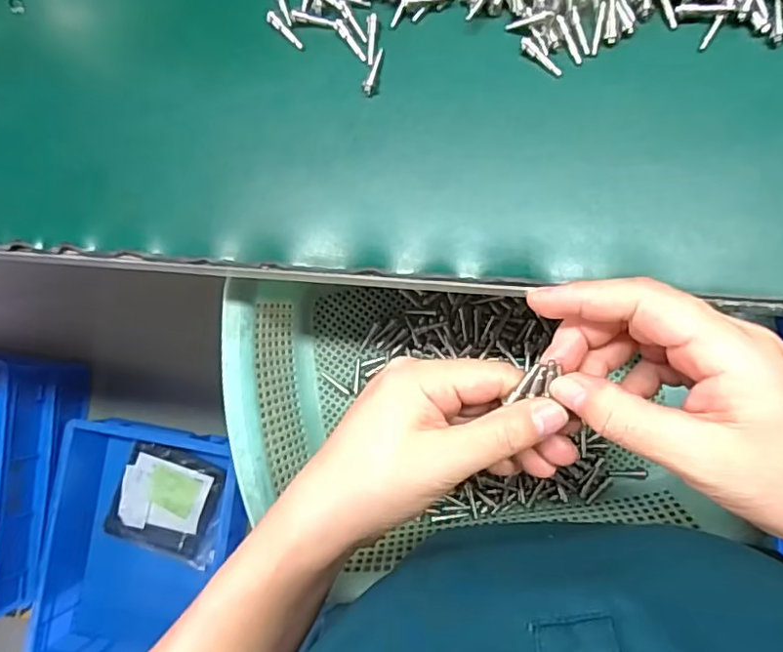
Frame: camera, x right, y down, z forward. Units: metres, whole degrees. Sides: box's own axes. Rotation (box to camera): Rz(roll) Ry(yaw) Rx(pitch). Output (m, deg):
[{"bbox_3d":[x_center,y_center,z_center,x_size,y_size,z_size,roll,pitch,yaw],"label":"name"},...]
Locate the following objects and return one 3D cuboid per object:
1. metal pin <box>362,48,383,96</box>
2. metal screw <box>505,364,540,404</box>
[{"bbox_3d":[-0.009,-0.126,0.291,0.006,0.005,0.025,21,88,9],"label":"metal pin"},{"bbox_3d":[0.056,0.024,0.248,0.004,0.004,0.020,36,107,9],"label":"metal screw"}]

